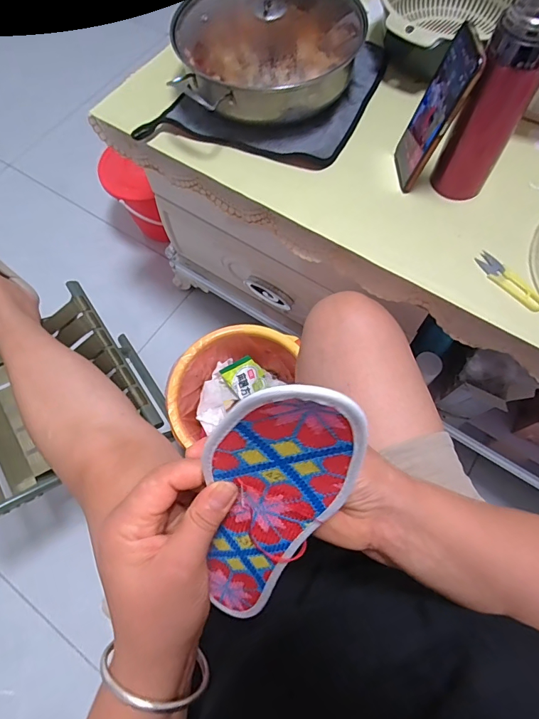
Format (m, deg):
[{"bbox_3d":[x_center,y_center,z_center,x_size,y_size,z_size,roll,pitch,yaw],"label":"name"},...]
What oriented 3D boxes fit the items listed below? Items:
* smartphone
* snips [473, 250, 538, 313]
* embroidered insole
[{"bbox_3d":[0.193,-0.289,0.476,0.008,0.164,0.081,1,68,-10],"label":"smartphone"},{"bbox_3d":[0.285,-0.094,0.475,0.026,0.005,0.093,-33,71,-11],"label":"snips"},{"bbox_3d":[-0.003,0.098,0.250,0.076,0.241,0.026,21,40,10],"label":"embroidered insole"}]

